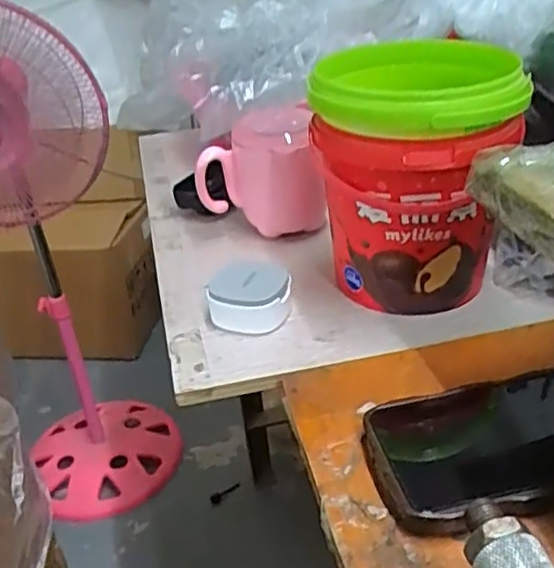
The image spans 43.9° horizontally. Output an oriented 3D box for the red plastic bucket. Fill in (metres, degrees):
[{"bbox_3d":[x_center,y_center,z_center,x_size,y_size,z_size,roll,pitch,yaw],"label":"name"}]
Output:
[{"bbox_3d":[0.090,-0.067,0.459,0.123,0.152,0.119,0,32,8],"label":"red plastic bucket"}]

